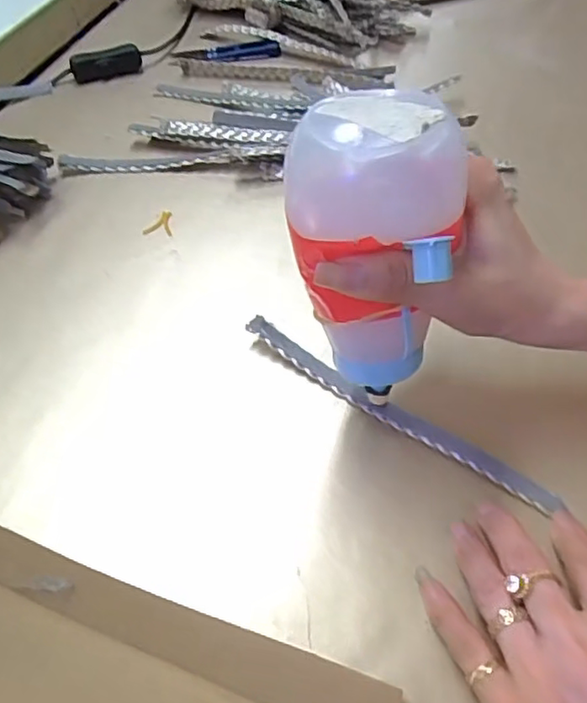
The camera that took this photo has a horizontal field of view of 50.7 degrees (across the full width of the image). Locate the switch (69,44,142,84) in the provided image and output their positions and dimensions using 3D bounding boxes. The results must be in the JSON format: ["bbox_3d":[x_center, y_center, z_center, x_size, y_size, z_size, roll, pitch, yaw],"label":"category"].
[{"bbox_3d":[-0.165,-0.254,0.545,0.060,0.018,0.022,-17,55,-14],"label":"switch"}]

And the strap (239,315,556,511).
[{"bbox_3d":[0.051,0.032,0.335,0.187,0.012,0.011,31,58,19],"label":"strap"}]

